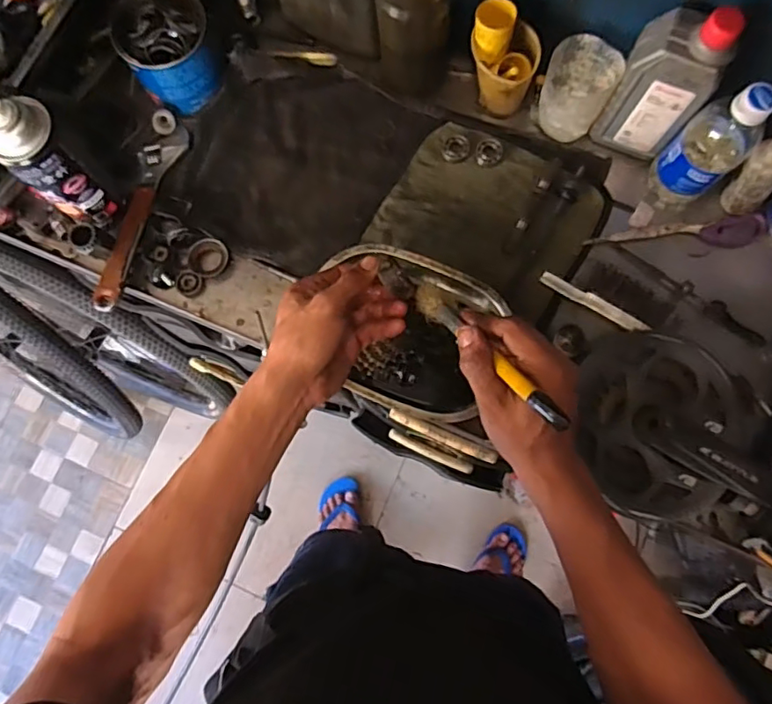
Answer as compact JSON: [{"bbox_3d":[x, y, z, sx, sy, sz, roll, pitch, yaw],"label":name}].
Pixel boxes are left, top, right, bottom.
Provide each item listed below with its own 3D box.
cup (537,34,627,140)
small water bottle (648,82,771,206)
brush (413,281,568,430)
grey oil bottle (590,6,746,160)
[{"bbox_3d":[0.200,-0.275,0.609,0.069,0.087,0.072,0,78,2],"label":"cup"},{"bbox_3d":[0.324,-0.205,0.564,0.061,0.170,0.059,-39,80,-6],"label":"small water bottle"},{"bbox_3d":[0.075,-0.002,0.442,0.022,0.019,0.171,-38,52,-7],"label":"brush"},{"bbox_3d":[0.272,-0.263,0.562,0.083,0.170,0.048,31,80,8],"label":"grey oil bottle"}]

